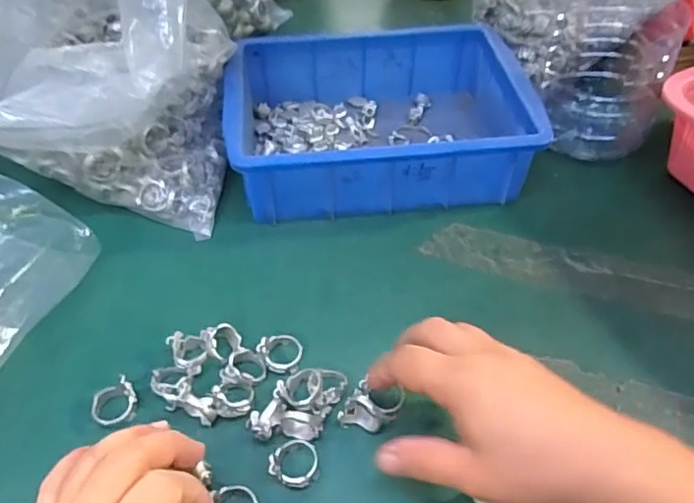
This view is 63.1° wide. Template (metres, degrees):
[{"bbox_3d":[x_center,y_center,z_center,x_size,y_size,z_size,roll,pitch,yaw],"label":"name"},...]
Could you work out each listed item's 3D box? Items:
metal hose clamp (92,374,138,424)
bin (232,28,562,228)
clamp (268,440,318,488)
[{"bbox_3d":[-0.142,0.092,0.344,0.026,0.018,0.023,-25,55,-21],"label":"metal hose clamp"},{"bbox_3d":[0.023,-0.116,0.486,0.242,0.068,0.173,-5,50,-5],"label":"bin"},{"bbox_3d":[-0.029,0.120,0.321,0.025,0.015,0.026,0,50,-1],"label":"clamp"}]

